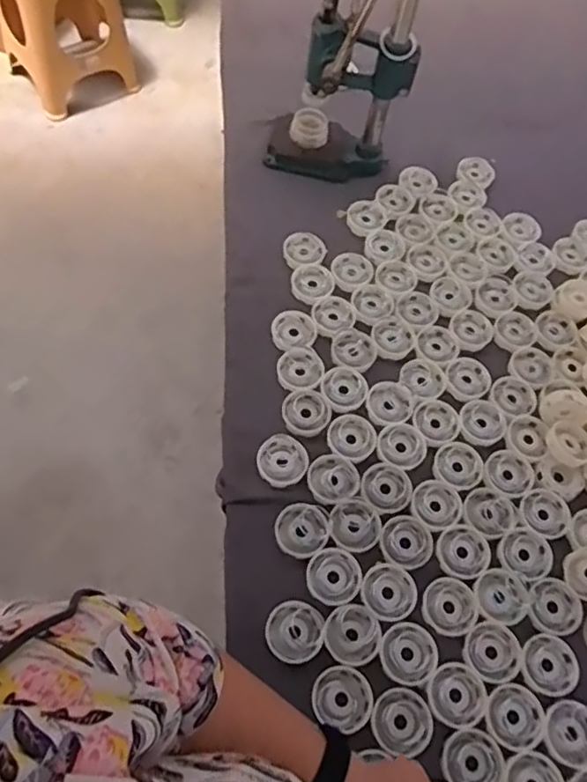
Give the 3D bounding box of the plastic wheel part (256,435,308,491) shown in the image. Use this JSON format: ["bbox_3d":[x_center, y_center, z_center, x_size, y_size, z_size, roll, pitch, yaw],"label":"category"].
[{"bbox_3d":[-0.014,0.086,0.766,0.060,0.008,0.062,-1,80,7],"label":"plastic wheel part"}]

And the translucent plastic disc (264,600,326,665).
[{"bbox_3d":[0.002,0.263,0.678,0.062,0.019,0.062,2,61,-4],"label":"translucent plastic disc"}]

